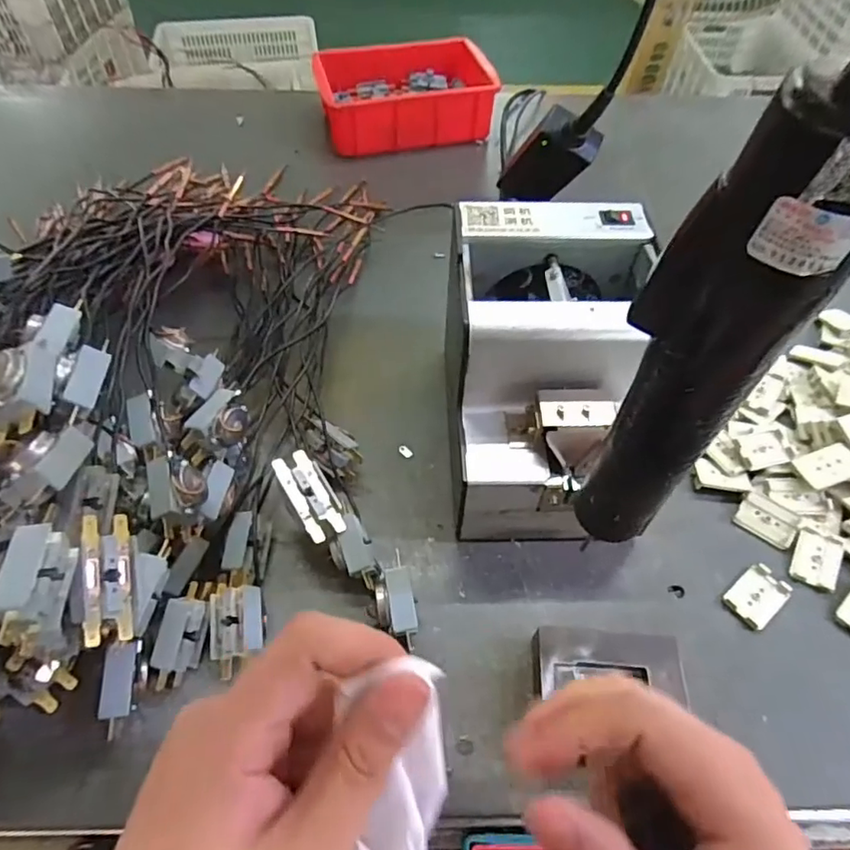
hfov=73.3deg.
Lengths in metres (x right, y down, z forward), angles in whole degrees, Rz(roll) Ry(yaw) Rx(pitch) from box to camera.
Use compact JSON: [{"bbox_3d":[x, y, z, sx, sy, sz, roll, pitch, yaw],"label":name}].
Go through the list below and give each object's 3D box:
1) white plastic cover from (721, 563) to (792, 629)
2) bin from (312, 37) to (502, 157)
[{"bbox_3d":[0.217,0.112,0.373,0.041,0.007,0.027,-36,63,-23],"label":"white plastic cover"},{"bbox_3d":[-0.025,-0.402,0.696,0.203,0.059,0.137,-10,56,-9],"label":"bin"}]

